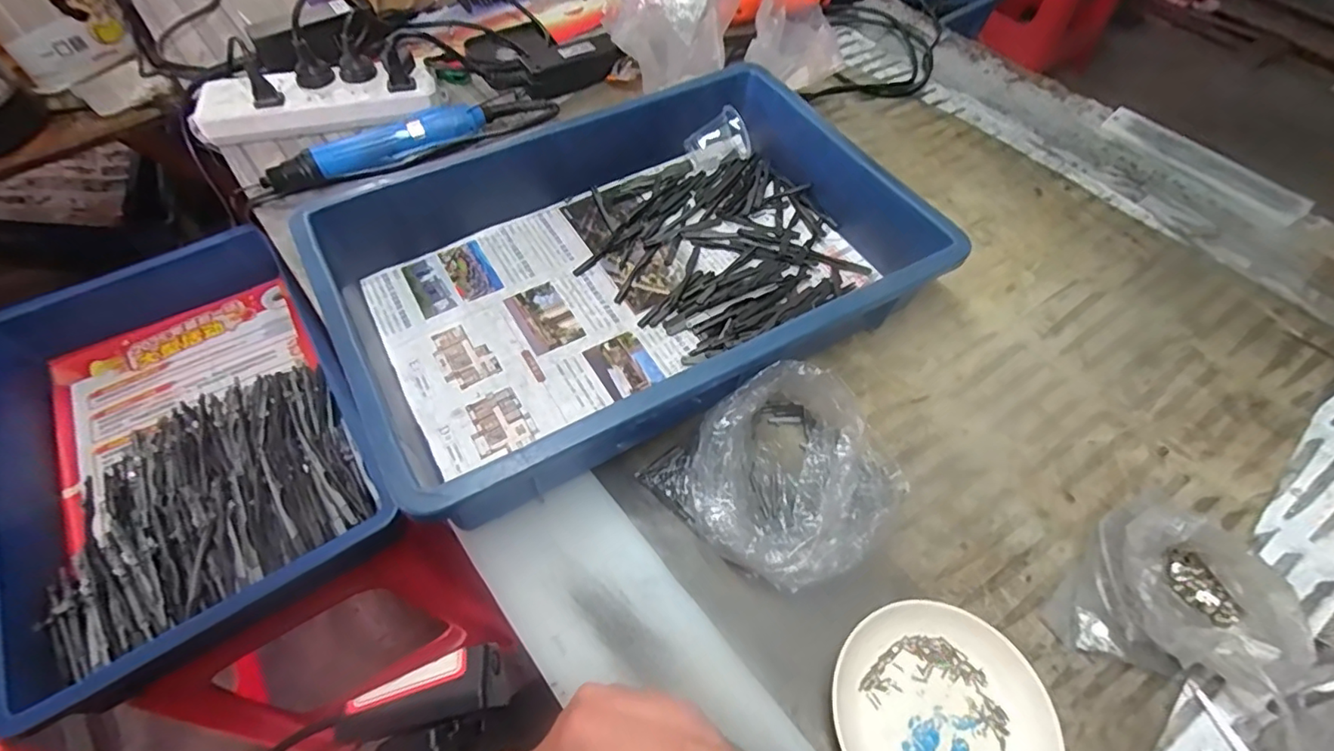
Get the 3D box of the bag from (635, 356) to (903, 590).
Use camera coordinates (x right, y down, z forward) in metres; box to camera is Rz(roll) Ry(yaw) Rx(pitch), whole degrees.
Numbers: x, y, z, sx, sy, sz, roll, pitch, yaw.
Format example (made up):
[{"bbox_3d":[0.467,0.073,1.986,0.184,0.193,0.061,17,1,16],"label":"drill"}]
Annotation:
[{"bbox_3d":[0.081,0.064,0.374,0.153,0.051,0.124,-25,62,-19],"label":"bag"}]

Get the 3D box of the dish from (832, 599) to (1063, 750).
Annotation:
[{"bbox_3d":[0.155,0.185,0.320,0.114,0.018,0.107,2,57,-3],"label":"dish"}]

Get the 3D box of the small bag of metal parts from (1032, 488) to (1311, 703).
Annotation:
[{"bbox_3d":[0.316,0.138,0.344,0.135,0.045,0.117,-26,63,-20],"label":"small bag of metal parts"}]

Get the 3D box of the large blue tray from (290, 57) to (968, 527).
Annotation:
[{"bbox_3d":[-0.024,-0.094,0.452,0.433,0.073,0.285,-25,62,-19],"label":"large blue tray"}]

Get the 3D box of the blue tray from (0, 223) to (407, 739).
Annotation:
[{"bbox_3d":[-0.467,0.059,0.556,0.293,0.094,0.436,-30,64,-22],"label":"blue tray"}]

